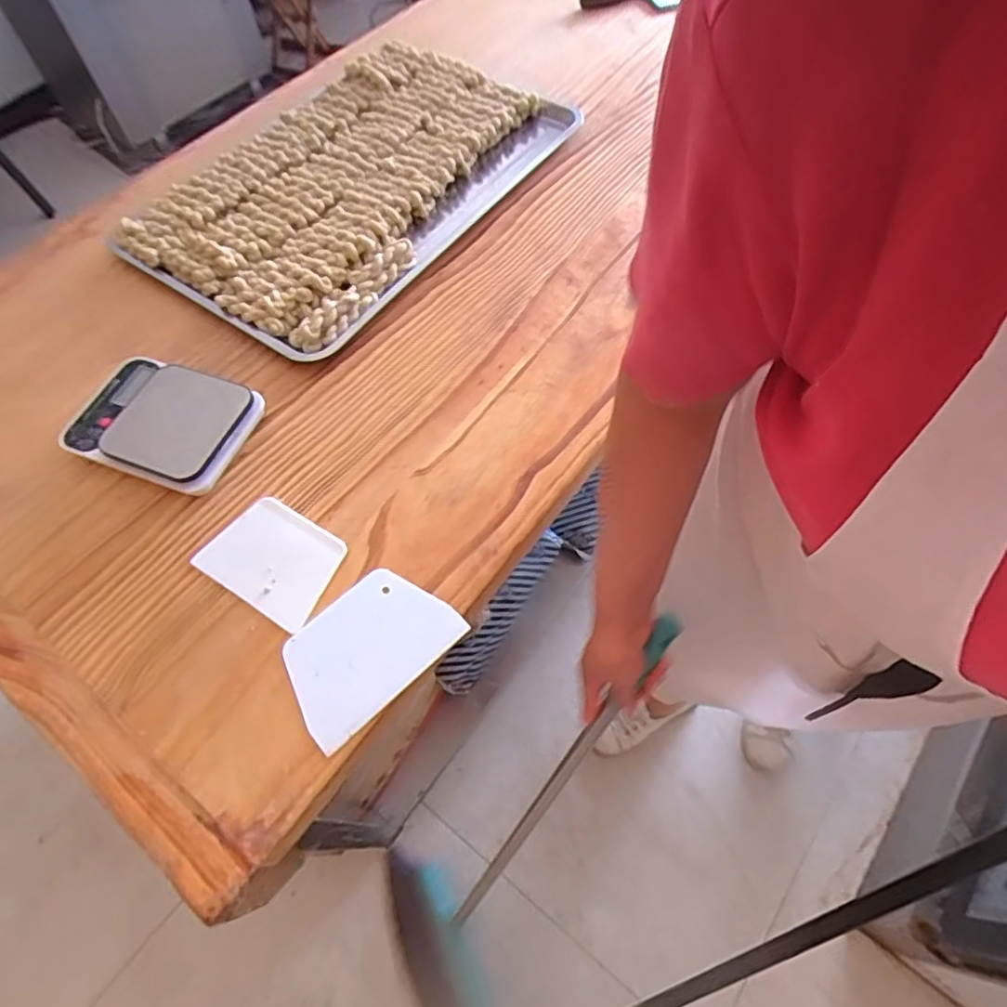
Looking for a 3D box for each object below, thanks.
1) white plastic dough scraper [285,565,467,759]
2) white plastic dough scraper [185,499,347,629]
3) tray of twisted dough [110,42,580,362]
[{"bbox_3d":[-0.123,0.126,0.547,0.150,0.009,0.105,-39,67,-21],"label":"white plastic dough scraper"},{"bbox_3d":[-0.222,0.050,0.589,0.126,0.007,0.094,29,64,15],"label":"white plastic dough scraper"},{"bbox_3d":[-0.176,-0.420,0.779,0.309,0.037,0.528,40,73,10],"label":"tray of twisted dough"}]

